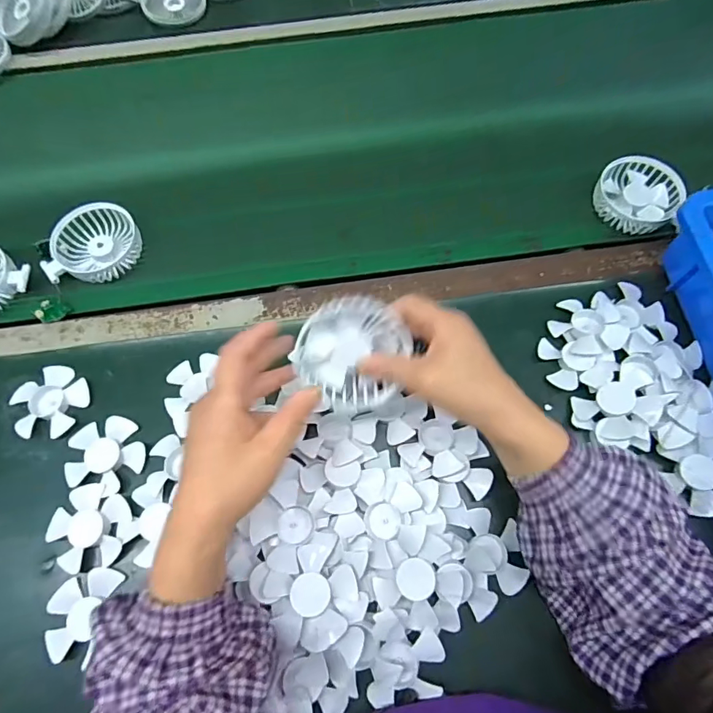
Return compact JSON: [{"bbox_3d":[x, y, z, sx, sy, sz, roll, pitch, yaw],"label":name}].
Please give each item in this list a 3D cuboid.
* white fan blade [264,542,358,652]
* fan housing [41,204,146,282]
[{"bbox_3d":[-0.036,0.191,0.369,0.068,0.014,0.069,-1,66,1],"label":"white fan blade"},{"bbox_3d":[-0.298,-0.129,0.525,0.096,0.030,0.082,-14,66,-5],"label":"fan housing"}]

